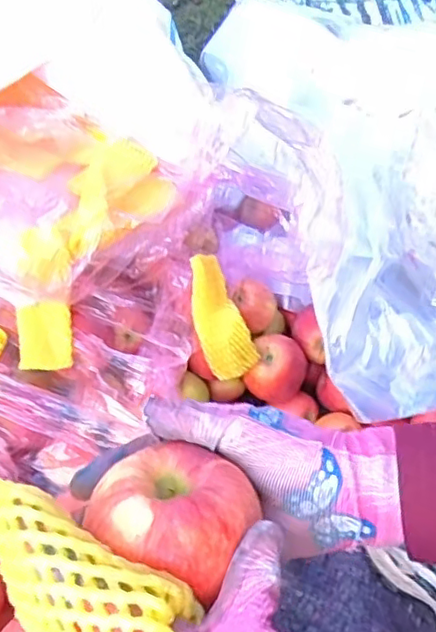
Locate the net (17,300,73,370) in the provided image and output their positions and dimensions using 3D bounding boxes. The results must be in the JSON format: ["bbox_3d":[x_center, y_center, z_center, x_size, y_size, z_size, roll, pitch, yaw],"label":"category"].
[{"bbox_3d":[-0.175,0.020,0.633,0.052,0.070,0.009,-2,9,-22],"label":"net"}]

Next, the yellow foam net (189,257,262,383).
[{"bbox_3d":[0.001,0.000,0.732,0.063,0.144,0.031,-20,8,-10],"label":"yellow foam net"}]

